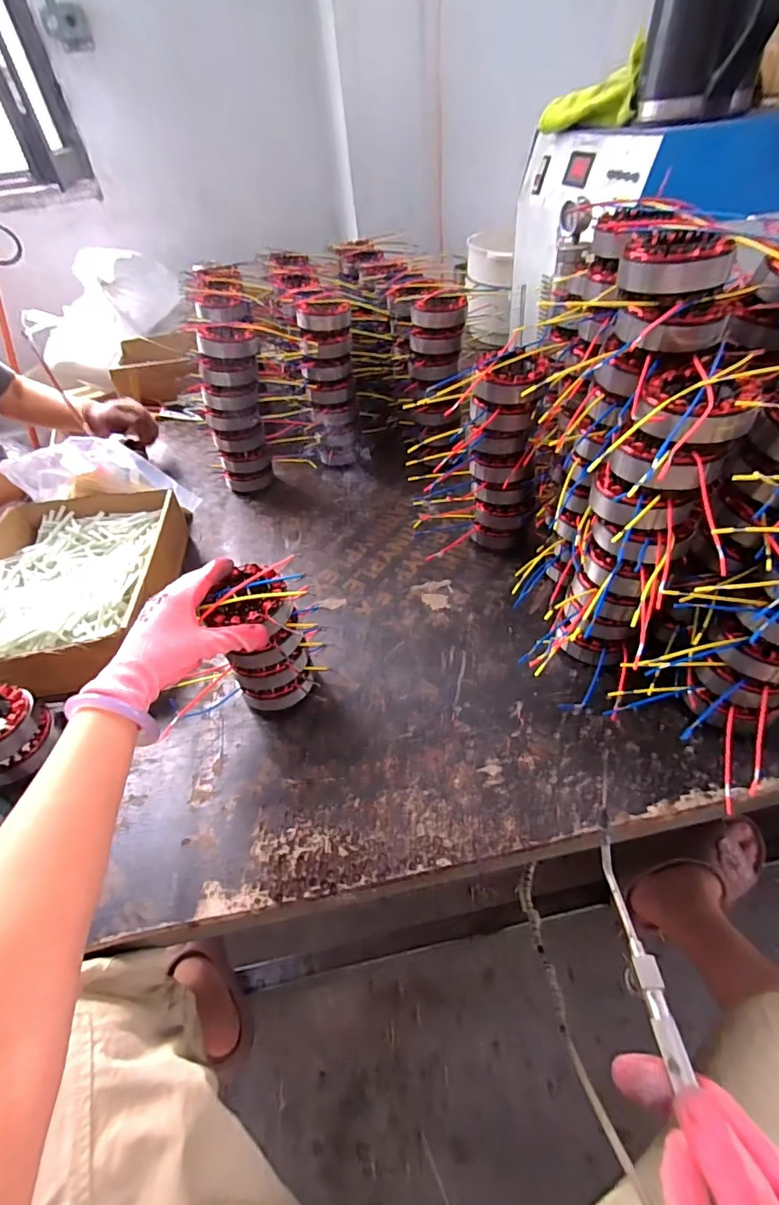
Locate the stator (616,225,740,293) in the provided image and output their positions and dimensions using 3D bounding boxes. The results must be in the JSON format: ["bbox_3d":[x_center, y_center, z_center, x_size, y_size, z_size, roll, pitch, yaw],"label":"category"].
[{"bbox_3d":[0.249,-0.300,0.430,0.085,0.034,0.081,15,49,18],"label":"stator"}]

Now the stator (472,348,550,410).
[{"bbox_3d":[0.142,-0.259,0.576,0.081,0.048,0.073,10,48,14],"label":"stator"}]

